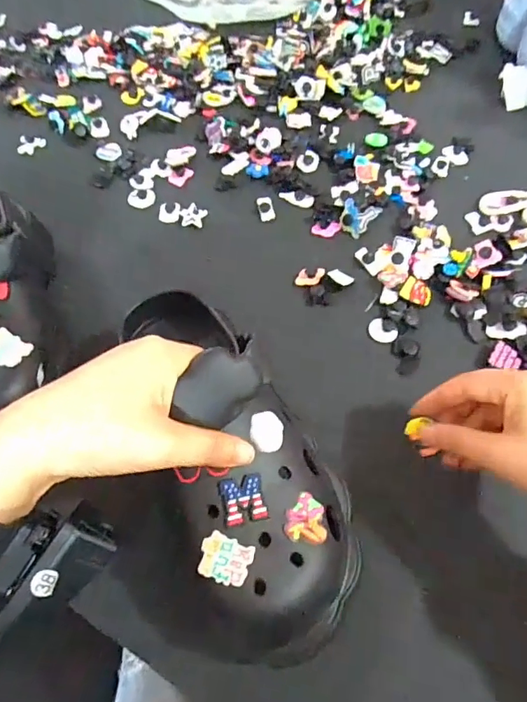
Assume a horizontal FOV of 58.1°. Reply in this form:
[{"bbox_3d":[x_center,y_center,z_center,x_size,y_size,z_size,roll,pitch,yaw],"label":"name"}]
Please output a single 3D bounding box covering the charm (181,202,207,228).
[{"bbox_3d":[-0.070,-0.136,0.477,0.025,0.007,0.026,-2,60,-1],"label":"charm"}]

